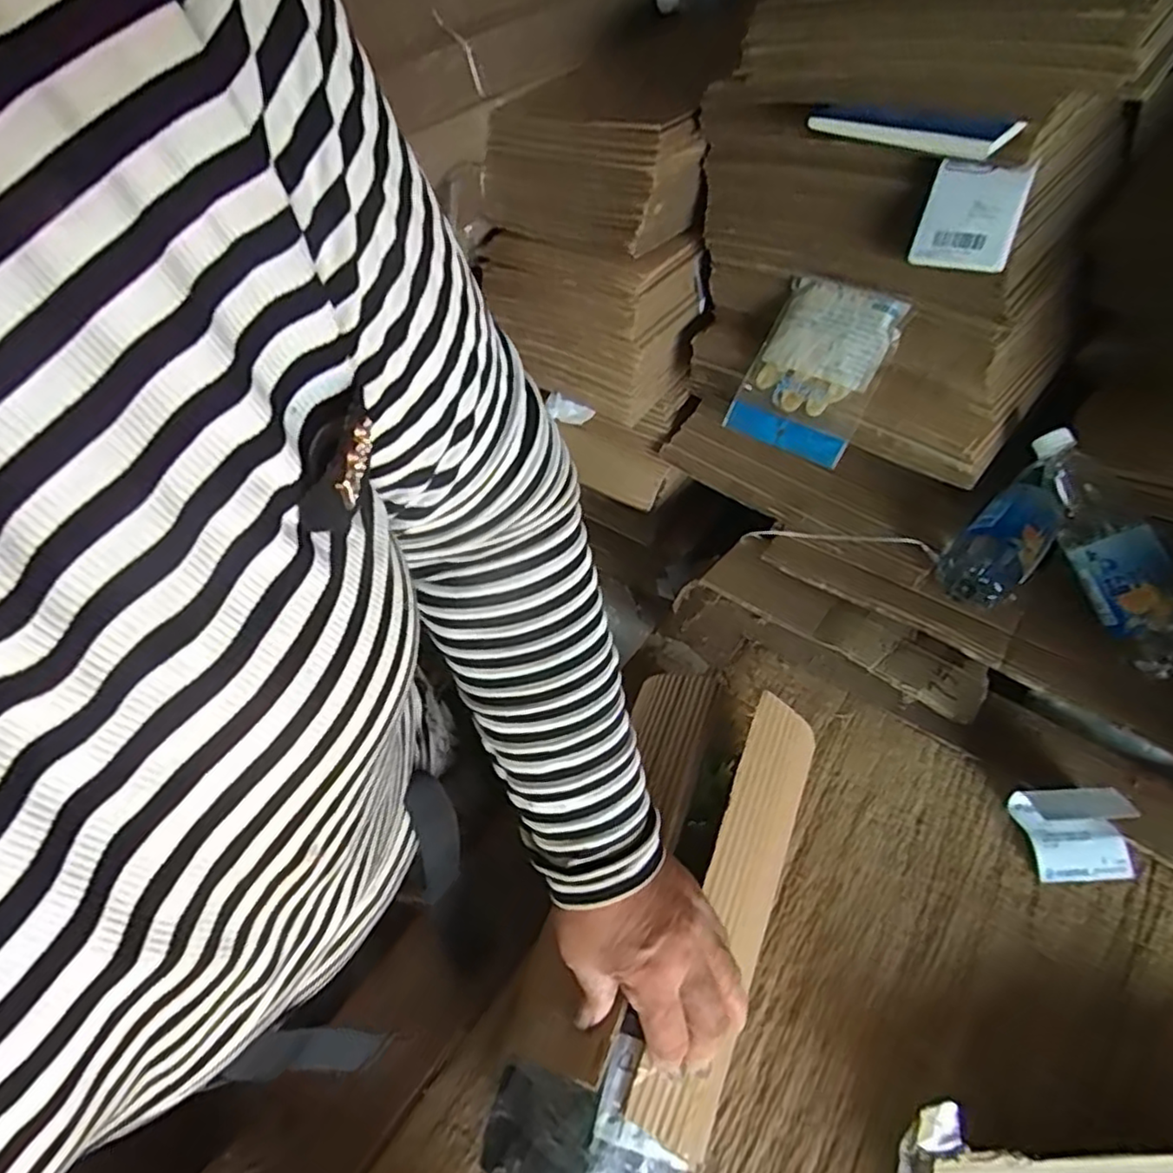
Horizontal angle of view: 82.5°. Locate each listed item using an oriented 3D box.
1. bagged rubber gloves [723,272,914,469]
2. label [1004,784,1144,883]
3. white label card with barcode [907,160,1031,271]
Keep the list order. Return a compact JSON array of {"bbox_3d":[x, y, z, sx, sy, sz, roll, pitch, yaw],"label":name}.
[{"bbox_3d":[0.242,-0.234,0.723,0.135,0.172,0.023,30,14,28],"label":"bagged rubber gloves"},{"bbox_3d":[0.415,0.205,0.562,0.081,0.041,0.070,-3,51,-1],"label":"label"},{"bbox_3d":[0.345,-0.334,0.604,0.079,0.080,0.019,19,19,24],"label":"white label card with barcode"}]

